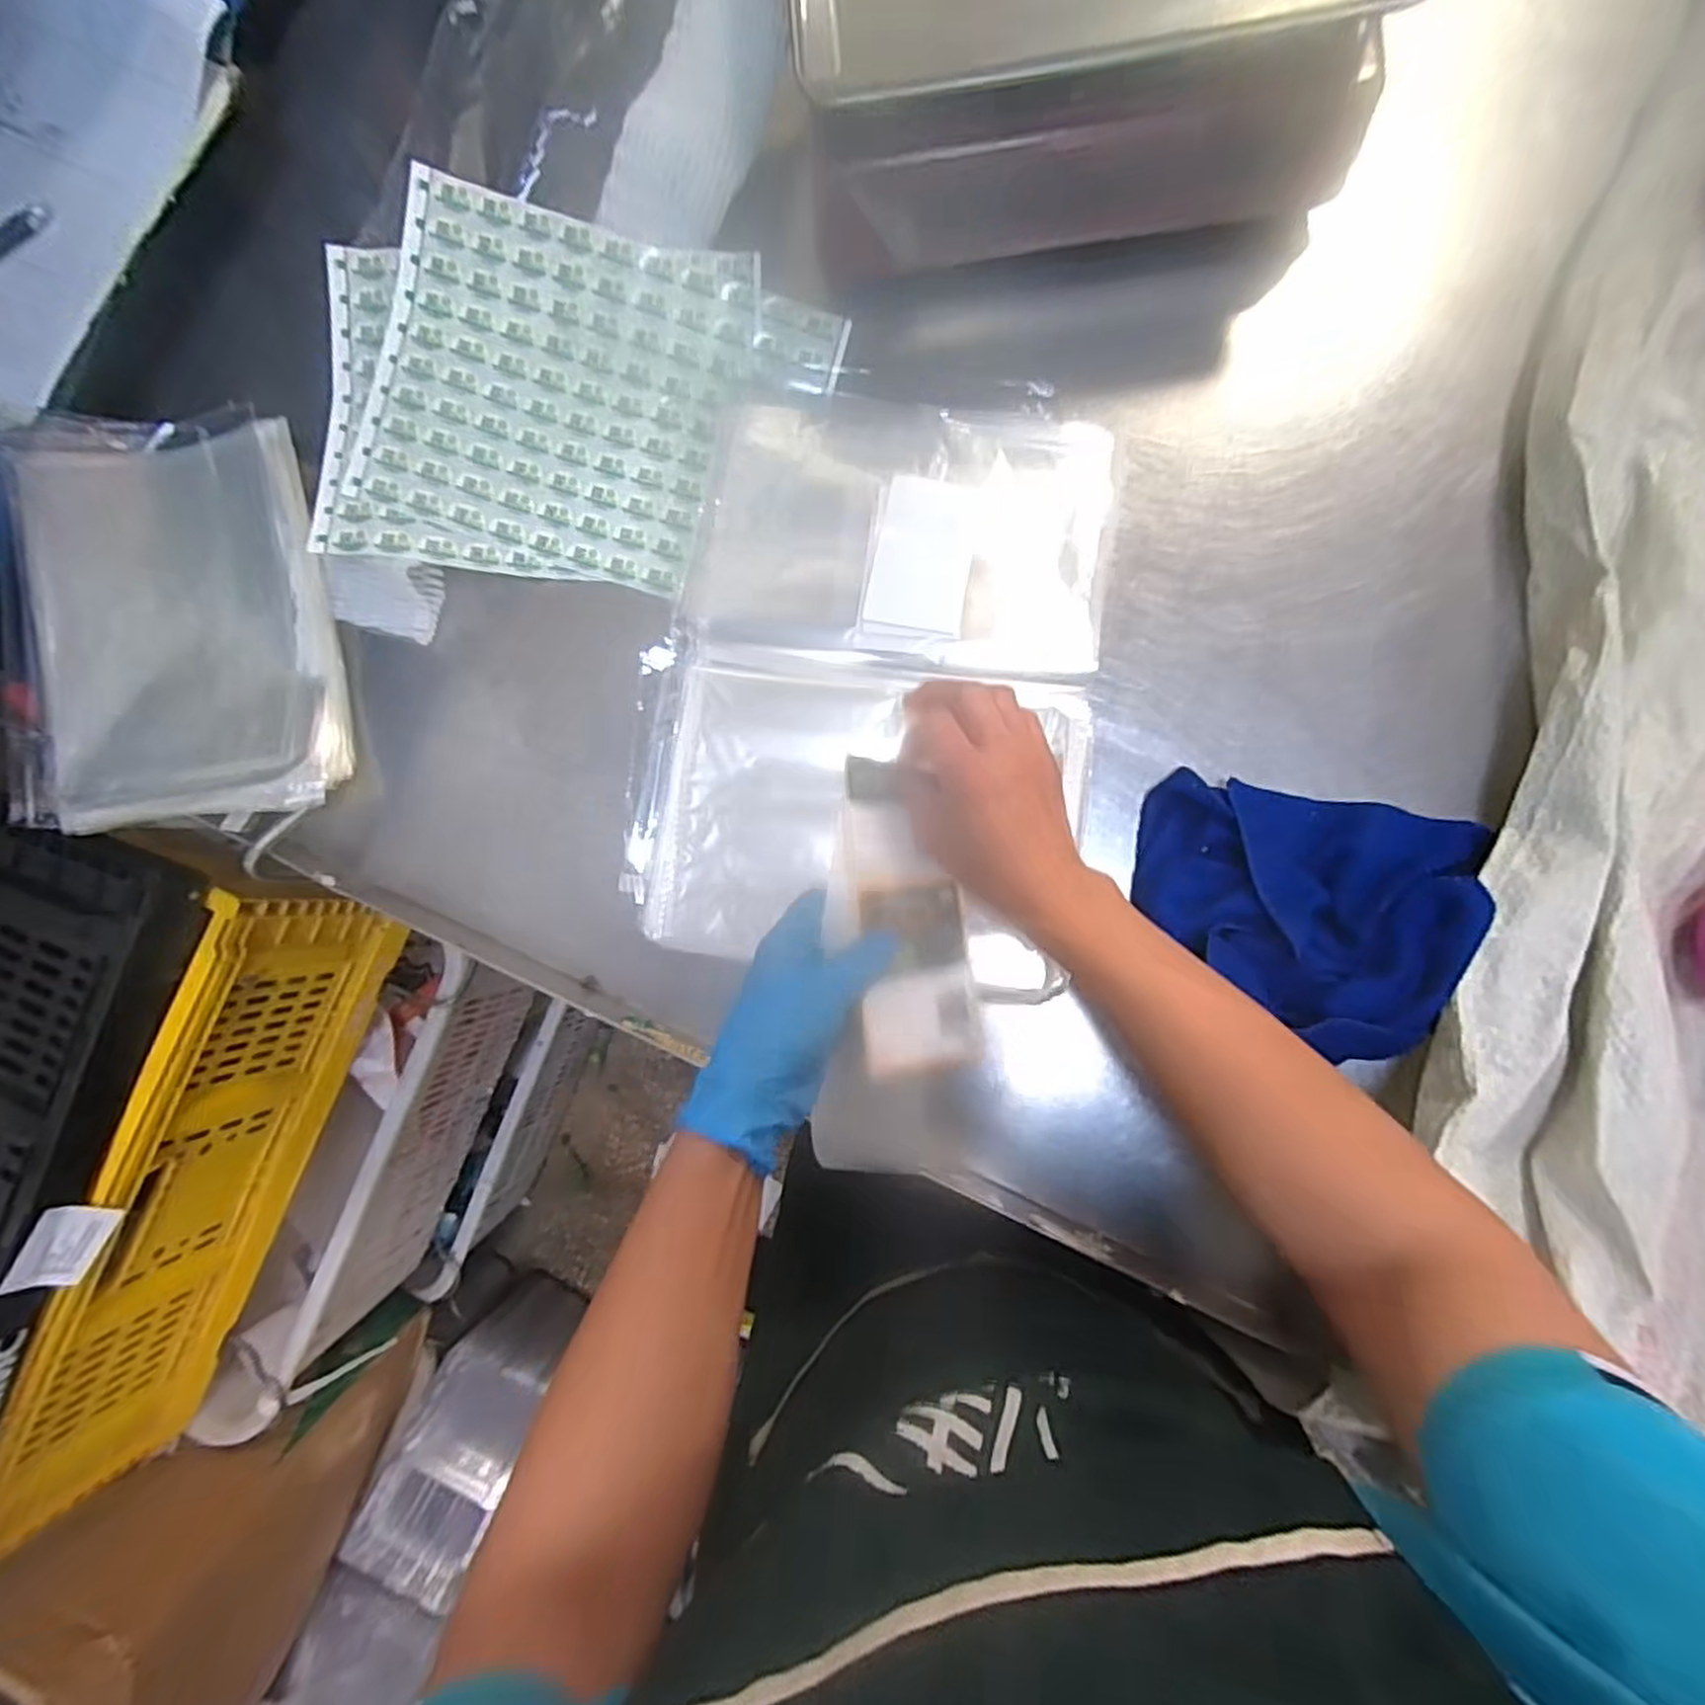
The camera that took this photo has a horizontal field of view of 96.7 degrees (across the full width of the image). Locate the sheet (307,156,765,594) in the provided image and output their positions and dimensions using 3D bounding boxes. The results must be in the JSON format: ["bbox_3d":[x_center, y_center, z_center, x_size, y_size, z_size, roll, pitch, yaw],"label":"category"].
[{"bbox_3d":[-0.205,-0.290,0.494,0.237,0.047,0.244,16,87,7],"label":"sheet"}]

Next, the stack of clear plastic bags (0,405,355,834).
[{"bbox_3d":[-0.453,-0.158,0.506,0.207,0.032,0.271,-2,84,-6],"label":"stack of clear plastic bags"}]

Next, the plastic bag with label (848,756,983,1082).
[{"bbox_3d":[0.027,0.030,0.416,0.060,0.020,0.173,-13,67,4],"label":"plastic bag with label"}]

